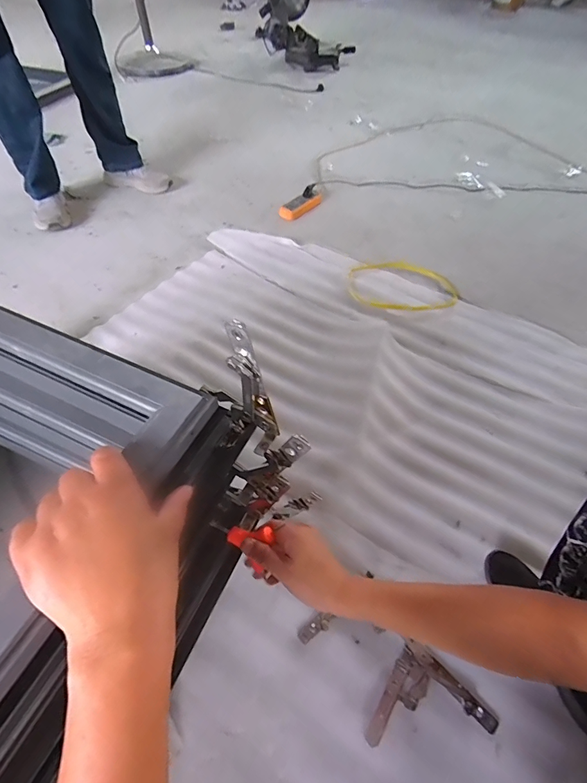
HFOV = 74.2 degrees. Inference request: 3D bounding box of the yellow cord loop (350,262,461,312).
[{"bbox_3d":[0.319,-0.306,1.147,0.321,0.025,0.239,15,53,8],"label":"yellow cord loop"}]

